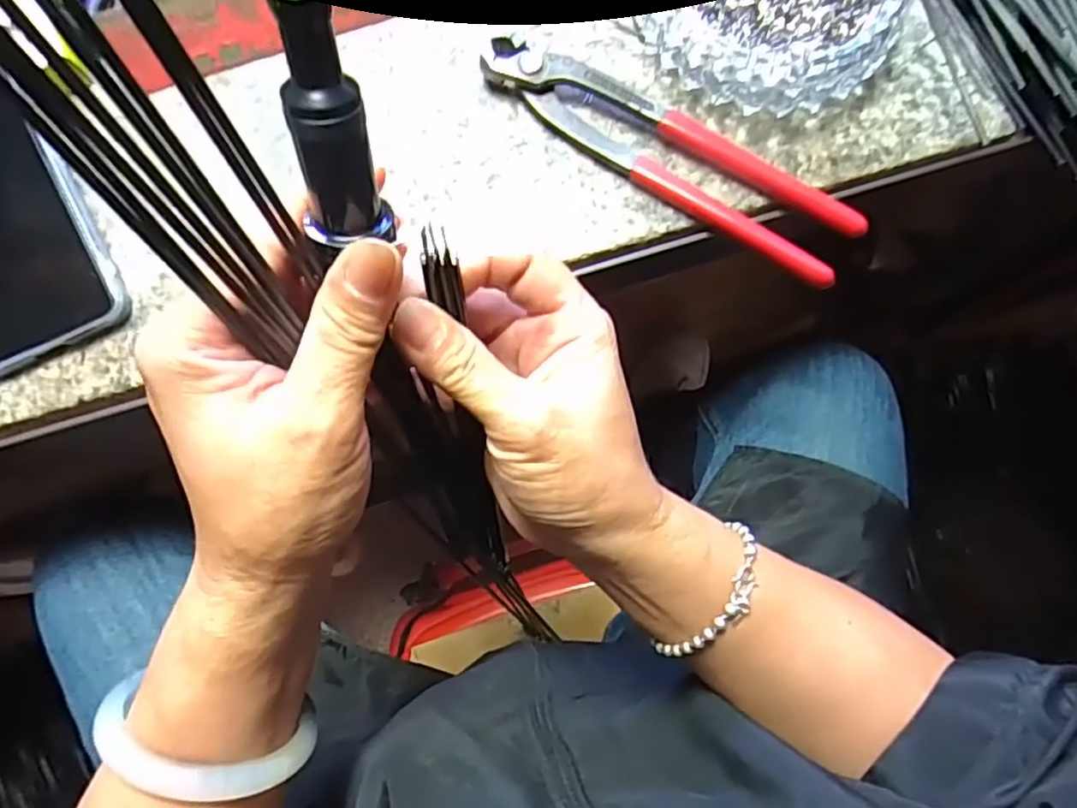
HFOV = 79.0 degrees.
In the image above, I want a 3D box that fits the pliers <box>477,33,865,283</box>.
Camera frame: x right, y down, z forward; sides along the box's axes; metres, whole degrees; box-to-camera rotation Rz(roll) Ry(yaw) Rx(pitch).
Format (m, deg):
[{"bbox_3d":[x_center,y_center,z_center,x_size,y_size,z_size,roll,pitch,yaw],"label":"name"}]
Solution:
[{"bbox_3d":[0.062,-0.124,0.317,0.193,0.015,0.042,35,81,6],"label":"pliers"}]

